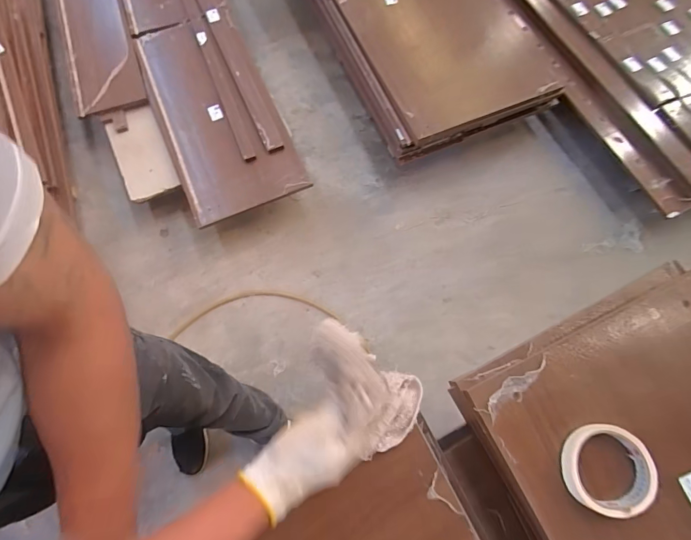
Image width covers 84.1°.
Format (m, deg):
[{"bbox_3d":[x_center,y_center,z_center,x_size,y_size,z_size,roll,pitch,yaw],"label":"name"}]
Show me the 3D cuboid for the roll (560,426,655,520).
[{"bbox_3d":[0.295,0.223,0.429,0.086,0.029,0.092,0,70,0],"label":"roll"}]

